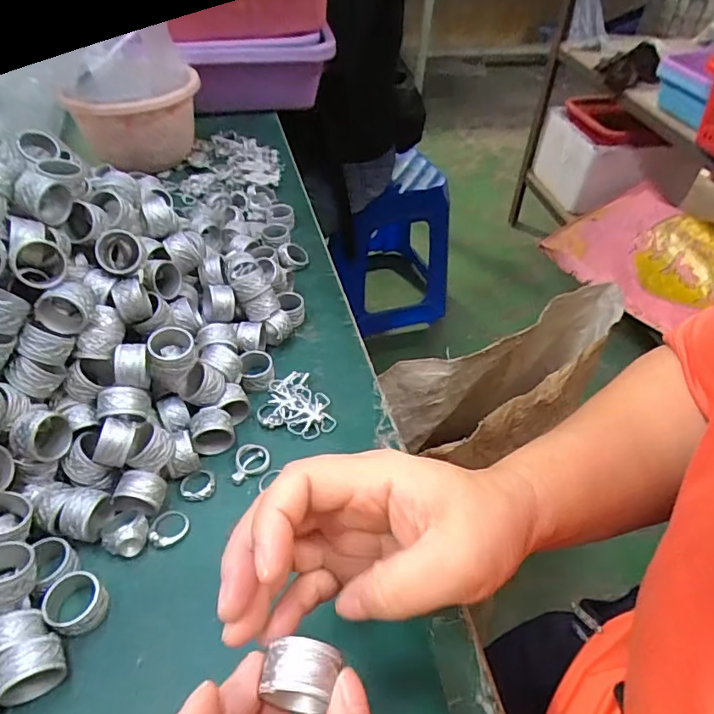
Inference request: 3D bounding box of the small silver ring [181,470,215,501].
[{"bbox_3d":[-0.099,0.080,0.327,0.021,0.006,0.020,1,46,-1],"label":"small silver ring"}]

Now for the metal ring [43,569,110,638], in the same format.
[{"bbox_3d":[-0.146,0.128,0.271,0.030,0.017,0.027,29,52,23],"label":"metal ring"}]

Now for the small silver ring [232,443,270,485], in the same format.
[{"bbox_3d":[-0.068,0.068,0.339,0.022,0.005,0.028,1,46,-1],"label":"small silver ring"}]

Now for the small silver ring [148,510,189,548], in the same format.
[{"bbox_3d":[-0.110,0.100,0.308,0.022,0.006,0.022,1,46,-1],"label":"small silver ring"}]

